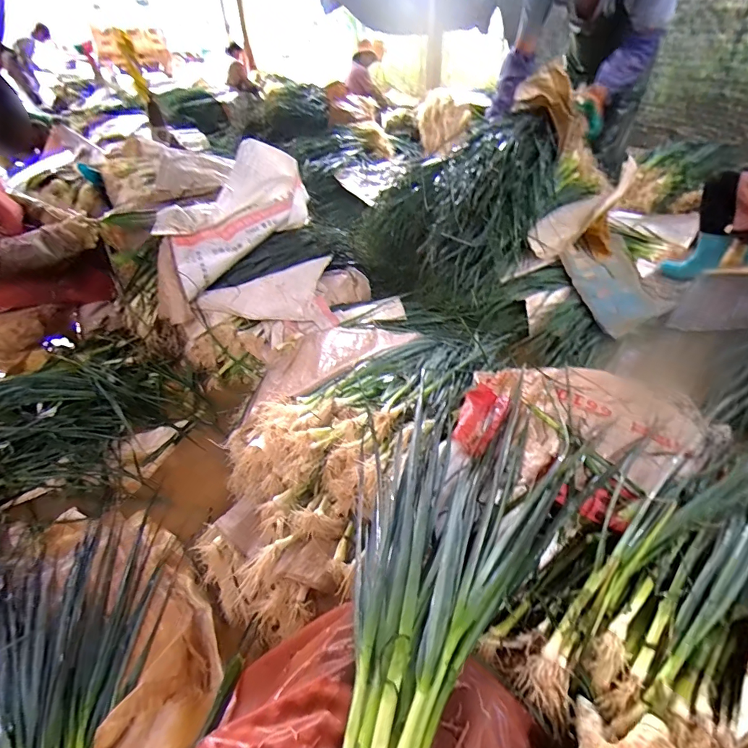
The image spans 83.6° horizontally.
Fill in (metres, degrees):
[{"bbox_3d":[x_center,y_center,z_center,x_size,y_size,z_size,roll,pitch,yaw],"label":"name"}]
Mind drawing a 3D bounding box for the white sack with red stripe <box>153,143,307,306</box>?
[{"bbox_3d":[-0.465,-0.522,1.399,0.304,0.200,0.607,23,67,29],"label":"white sack with red stripe"}]

